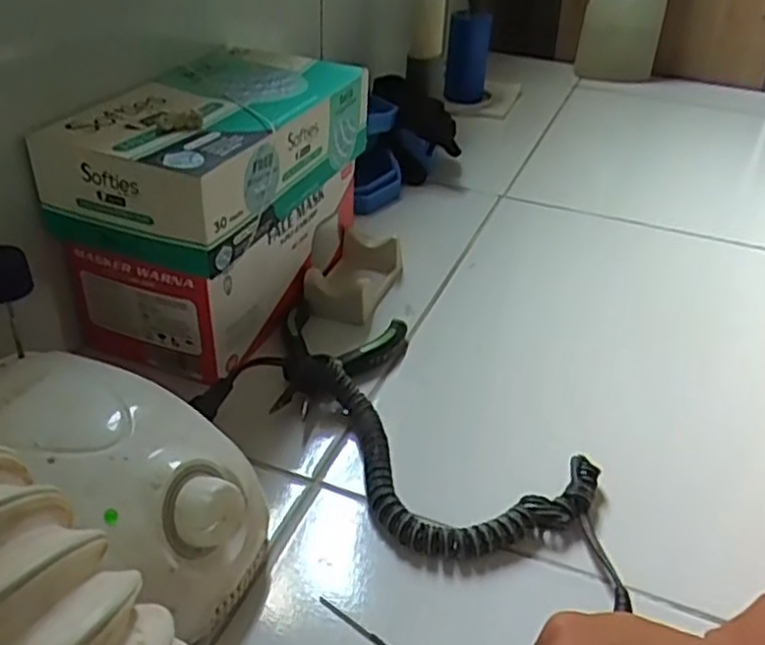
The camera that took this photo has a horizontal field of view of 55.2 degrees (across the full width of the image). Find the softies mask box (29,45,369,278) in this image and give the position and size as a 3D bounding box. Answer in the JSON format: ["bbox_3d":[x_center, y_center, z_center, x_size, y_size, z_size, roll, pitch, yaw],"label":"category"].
[{"bbox_3d":[-0.102,-0.114,0.466,0.118,0.062,0.210,14,37,16],"label":"softies mask box"}]

